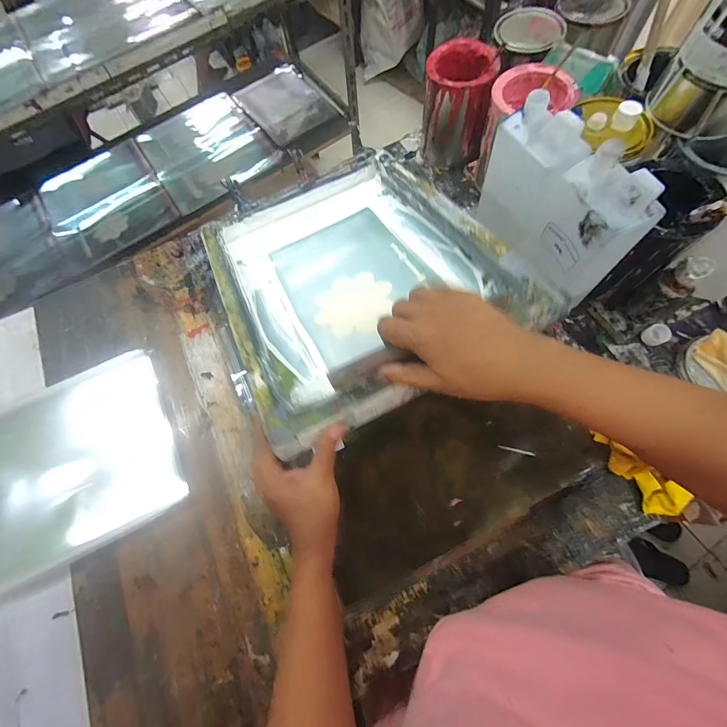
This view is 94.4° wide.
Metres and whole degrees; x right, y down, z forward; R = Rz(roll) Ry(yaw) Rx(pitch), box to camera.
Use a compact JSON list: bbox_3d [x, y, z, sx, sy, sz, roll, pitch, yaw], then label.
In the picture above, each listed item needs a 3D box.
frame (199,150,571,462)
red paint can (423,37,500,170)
[{"bbox_3d":[-0.022,-0.135,0.478,0.343,0.043,0.432,-28,57,-5],"label":"frame"},{"bbox_3d":[0.157,-0.433,0.578,0.105,0.145,0.099,4,70,7],"label":"red paint can"}]

